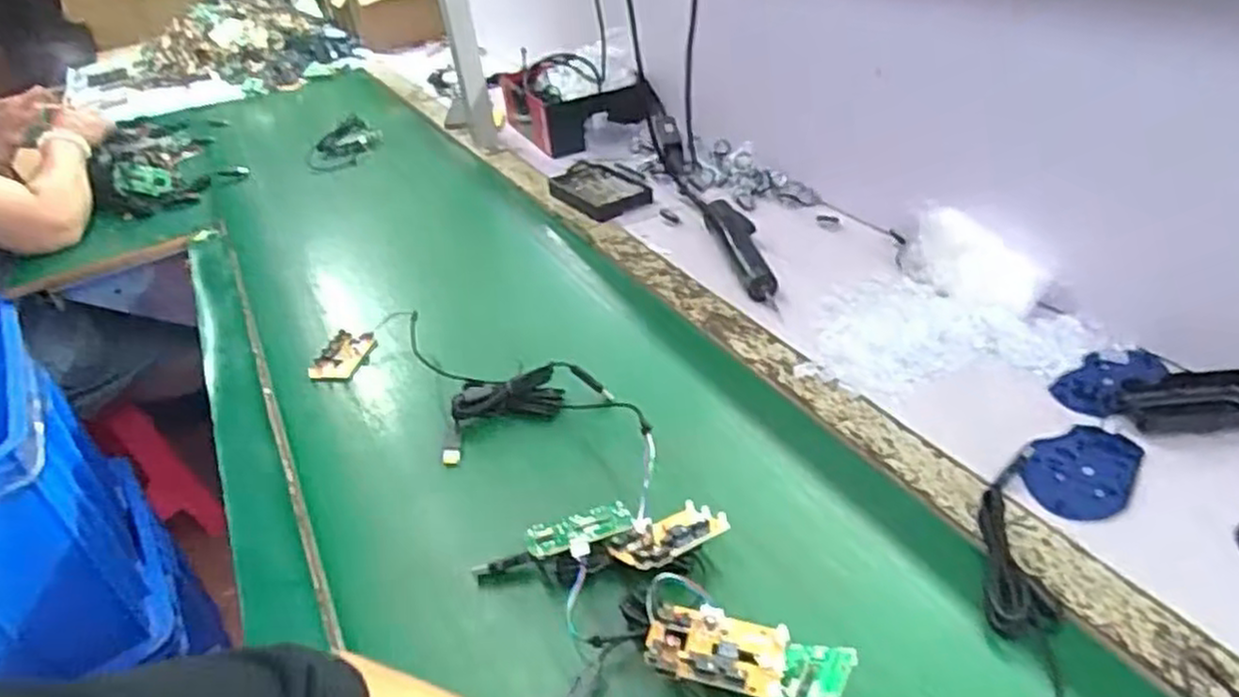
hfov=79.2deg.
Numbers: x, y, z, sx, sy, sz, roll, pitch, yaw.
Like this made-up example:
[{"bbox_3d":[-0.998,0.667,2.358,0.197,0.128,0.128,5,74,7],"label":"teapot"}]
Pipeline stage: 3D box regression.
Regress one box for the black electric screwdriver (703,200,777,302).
[{"bbox_3d":[0.138,-0.118,0.856,0.040,0.037,0.210,-10,34,-3],"label":"black electric screwdriver"}]

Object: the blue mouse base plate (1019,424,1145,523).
[{"bbox_3d":[0.345,0.091,0.559,0.065,0.011,0.107,20,43,34],"label":"blue mouse base plate"}]

